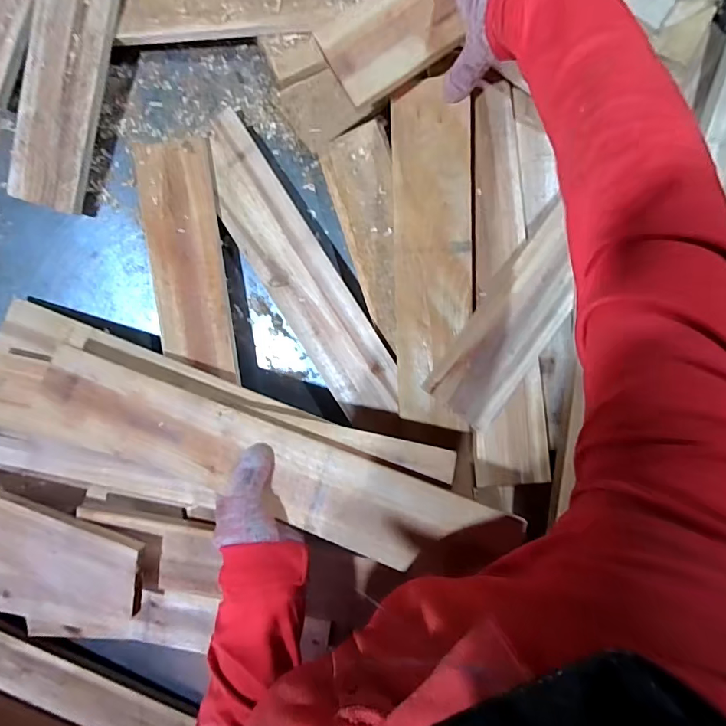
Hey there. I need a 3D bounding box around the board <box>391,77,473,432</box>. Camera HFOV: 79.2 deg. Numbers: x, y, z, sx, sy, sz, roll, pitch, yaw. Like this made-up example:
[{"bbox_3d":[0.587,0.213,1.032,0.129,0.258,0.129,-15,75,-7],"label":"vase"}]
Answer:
[{"bbox_3d":[0.072,-0.105,0.451,0.077,0.022,0.336,-1,95,2],"label":"board"}]

